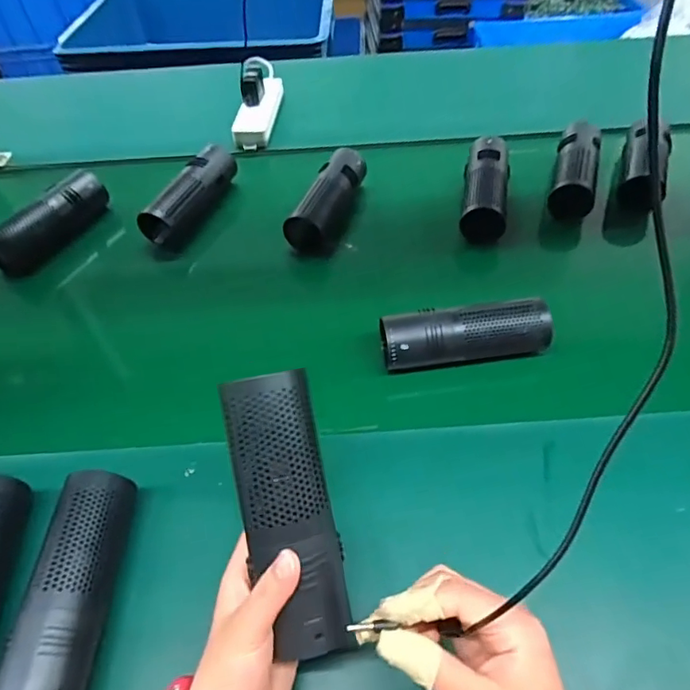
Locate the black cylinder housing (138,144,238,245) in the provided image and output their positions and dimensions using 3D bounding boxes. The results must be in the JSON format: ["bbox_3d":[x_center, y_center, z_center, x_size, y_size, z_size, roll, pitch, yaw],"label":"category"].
[{"bbox_3d":[-0.211,-0.205,0.682,0.058,0.049,0.178,16,55,18],"label":"black cylinder housing"}]

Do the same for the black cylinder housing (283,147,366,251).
[{"bbox_3d":[-0.020,-0.196,0.667,0.051,0.044,0.171,16,55,18],"label":"black cylinder housing"}]

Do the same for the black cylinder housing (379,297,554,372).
[{"bbox_3d":[0.120,-0.011,0.502,0.164,0.046,0.047,-7,51,1],"label":"black cylinder housing"}]

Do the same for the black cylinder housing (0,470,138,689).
[{"bbox_3d":[-0.193,0.169,0.353,0.042,0.046,0.160,-3,52,4],"label":"black cylinder housing"}]

